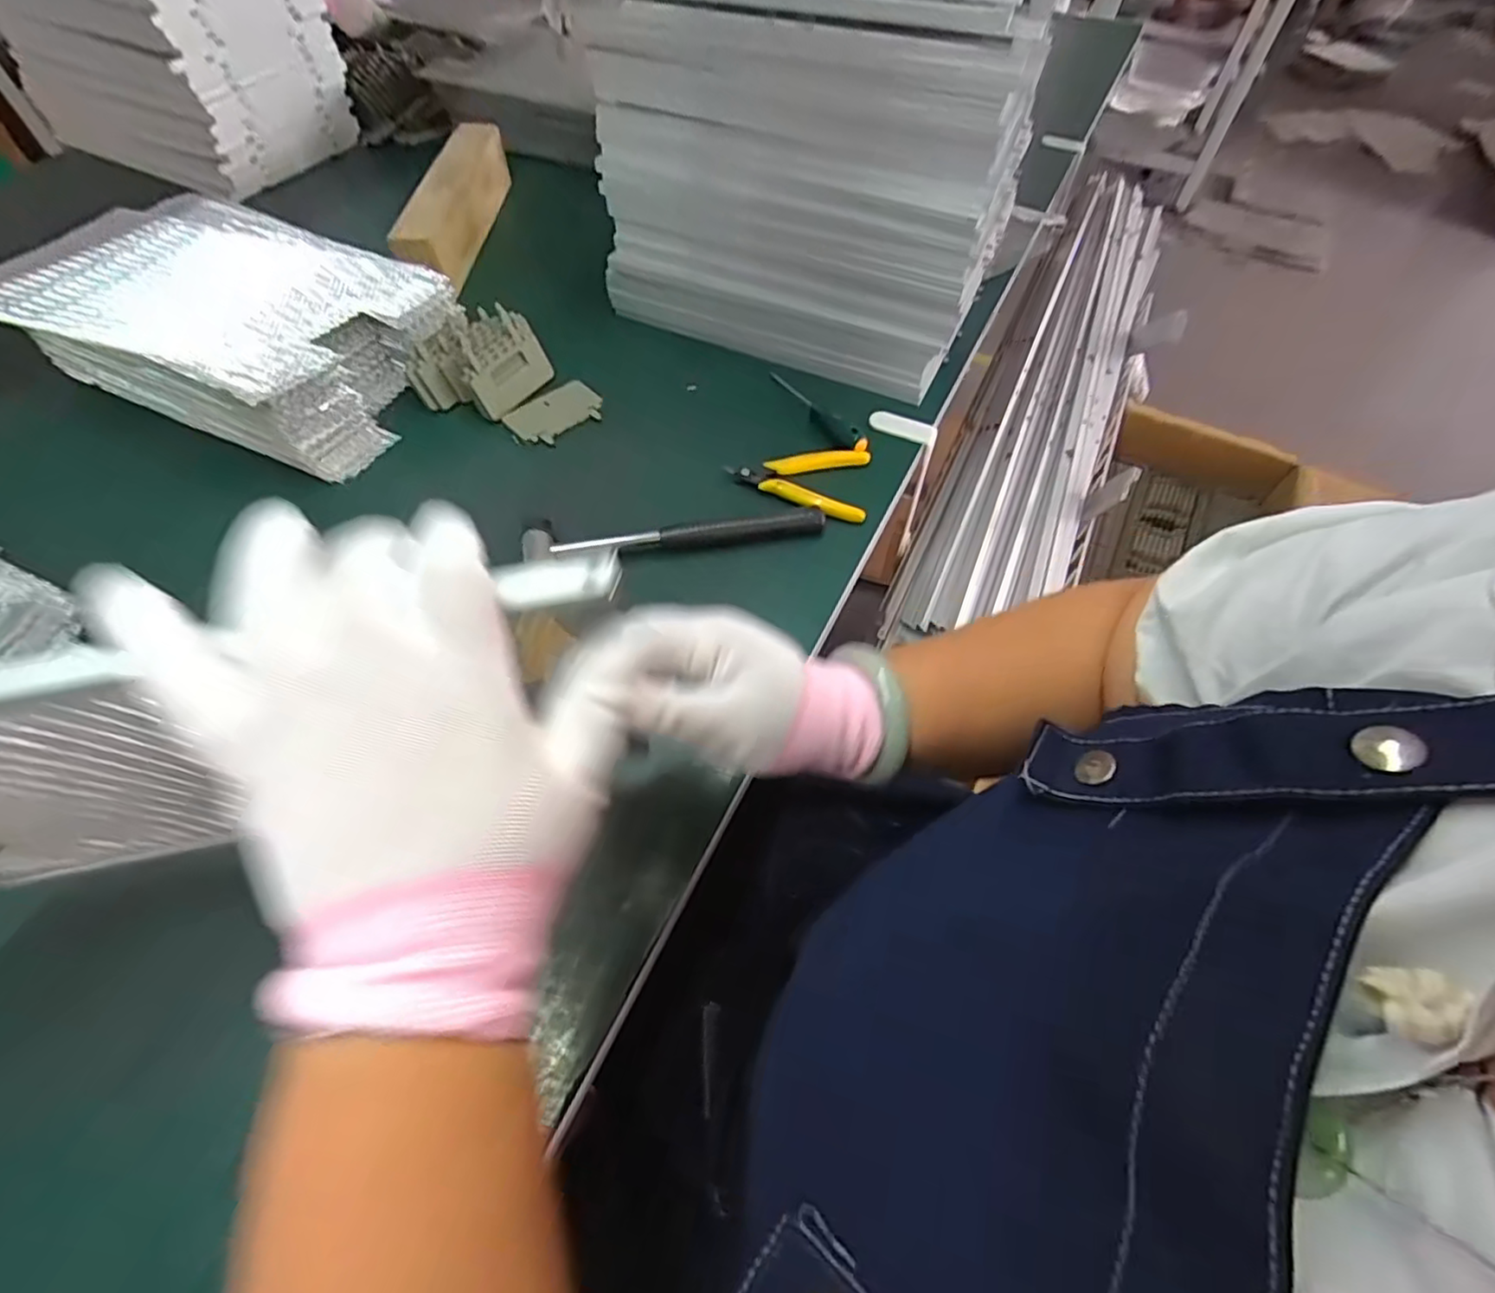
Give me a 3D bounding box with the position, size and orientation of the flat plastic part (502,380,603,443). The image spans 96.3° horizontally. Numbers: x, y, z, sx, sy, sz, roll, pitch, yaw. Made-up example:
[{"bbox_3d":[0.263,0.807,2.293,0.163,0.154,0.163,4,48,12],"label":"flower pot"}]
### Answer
[{"bbox_3d":[-0.178,-0.219,0.624,0.085,0.011,0.057,-38,65,-24],"label":"flat plastic part"}]

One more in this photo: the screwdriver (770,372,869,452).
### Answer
[{"bbox_3d":[0.063,-0.223,0.621,0.017,0.017,0.141,-28,62,-19],"label":"screwdriver"}]

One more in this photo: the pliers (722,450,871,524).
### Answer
[{"bbox_3d":[0.043,-0.145,0.573,0.118,0.009,0.074,8,56,3],"label":"pliers"}]

